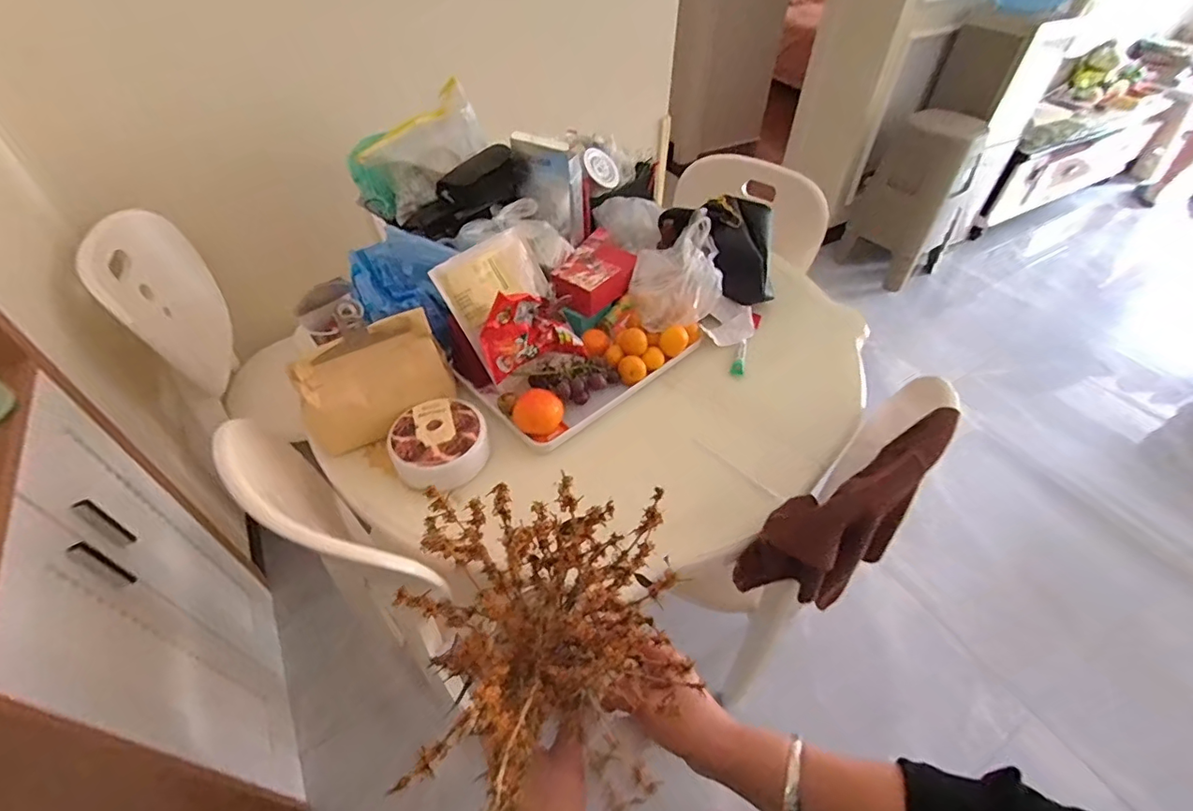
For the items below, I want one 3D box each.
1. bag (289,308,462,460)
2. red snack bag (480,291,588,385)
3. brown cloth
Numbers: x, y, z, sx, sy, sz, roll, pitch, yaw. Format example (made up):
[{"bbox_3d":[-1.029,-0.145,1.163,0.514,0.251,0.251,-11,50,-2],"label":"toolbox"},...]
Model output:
[{"bbox_3d":[-0.332,-0.035,0.806,0.224,0.137,0.086,-25,52,-22],"label":"bag"},{"bbox_3d":[-0.106,-0.116,0.831,0.157,0.127,0.051,-24,13,-21],"label":"red snack bag"},{"bbox_3d":[0.354,0.142,0.723,0.375,0.169,0.117,-41,54,4],"label":"brown cloth"}]

